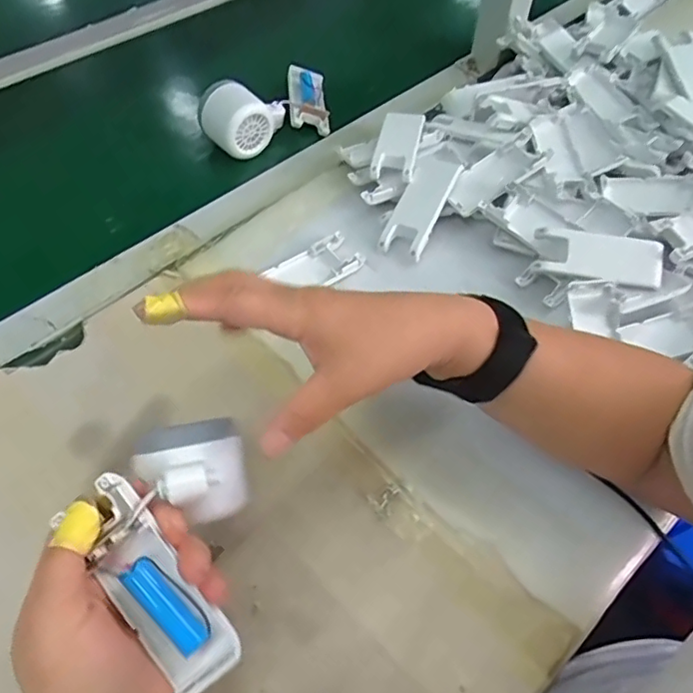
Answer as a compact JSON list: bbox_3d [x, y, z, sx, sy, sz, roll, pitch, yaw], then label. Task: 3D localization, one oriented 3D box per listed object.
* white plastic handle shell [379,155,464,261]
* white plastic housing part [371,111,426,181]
[{"bbox_3d":[0.069,-0.130,0.515,0.040,0.015,0.109,24,75,14],"label":"white plastic handle shell"},{"bbox_3d":[0.049,-0.187,0.542,0.039,0.024,0.089,11,57,6],"label":"white plastic housing part"}]

